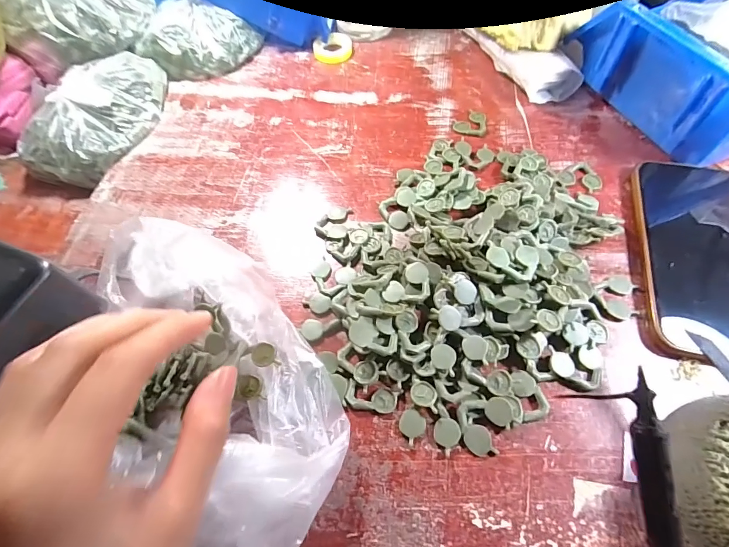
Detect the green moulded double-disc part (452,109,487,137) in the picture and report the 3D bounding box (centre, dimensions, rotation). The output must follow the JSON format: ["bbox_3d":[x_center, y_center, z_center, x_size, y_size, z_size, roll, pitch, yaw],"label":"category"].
[{"bbox_3d":[0.099,-0.142,0.356,0.030,0.004,0.034,5,61,7],"label":"green moulded double-disc part"}]

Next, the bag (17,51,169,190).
[{"bbox_3d":[-0.253,-0.157,0.364,0.093,0.043,0.149,17,63,13],"label":"bag"}]

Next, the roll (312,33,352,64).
[{"bbox_3d":[-0.033,-0.250,0.423,0.041,0.012,0.041,-2,60,3],"label":"roll"}]

